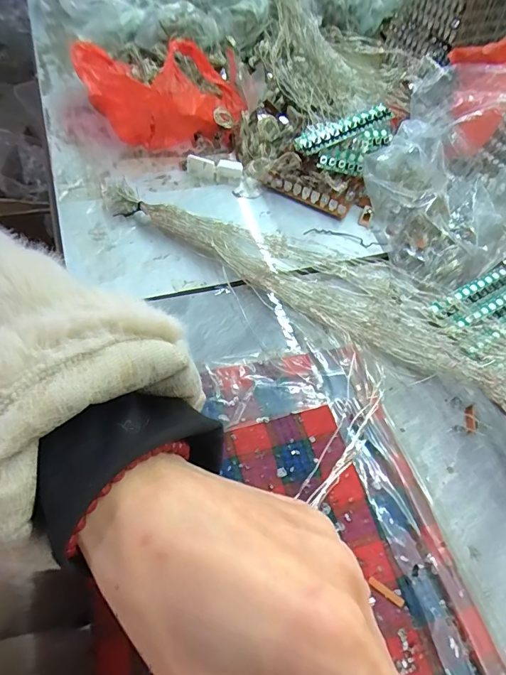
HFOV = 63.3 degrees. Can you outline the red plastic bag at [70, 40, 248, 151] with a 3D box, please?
[{"bbox_3d":[-0.097,-0.259,0.433,0.175,0.081,0.120,6,57,-5],"label":"red plastic bag"}]

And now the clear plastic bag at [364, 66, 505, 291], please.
[{"bbox_3d":[0.181,-0.147,0.356,0.150,0.116,0.163,37,59,14],"label":"clear plastic bag"}]

